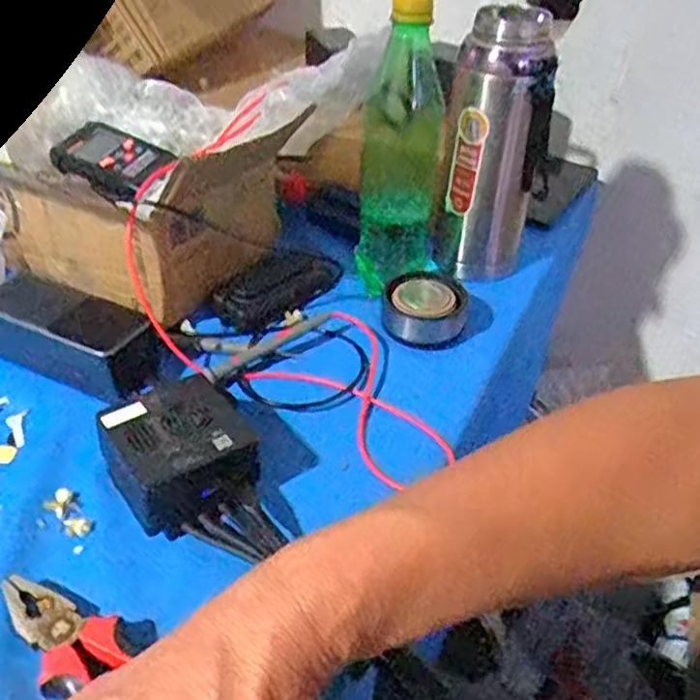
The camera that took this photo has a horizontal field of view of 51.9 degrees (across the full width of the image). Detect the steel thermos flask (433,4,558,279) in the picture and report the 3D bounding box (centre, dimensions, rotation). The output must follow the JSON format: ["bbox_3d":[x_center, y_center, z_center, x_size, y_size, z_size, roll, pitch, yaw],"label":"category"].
[{"bbox_3d":[0.122,-0.168,0.612,0.080,0.210,0.060,14,40,13],"label":"steel thermos flask"}]

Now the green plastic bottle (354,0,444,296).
[{"bbox_3d":[0.040,-0.159,0.576,0.063,0.218,0.057,5,39,2],"label":"green plastic bottle"}]

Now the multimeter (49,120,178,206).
[{"bbox_3d":[-0.209,-0.165,0.625,0.112,0.023,0.068,28,45,28],"label":"multimeter"}]

